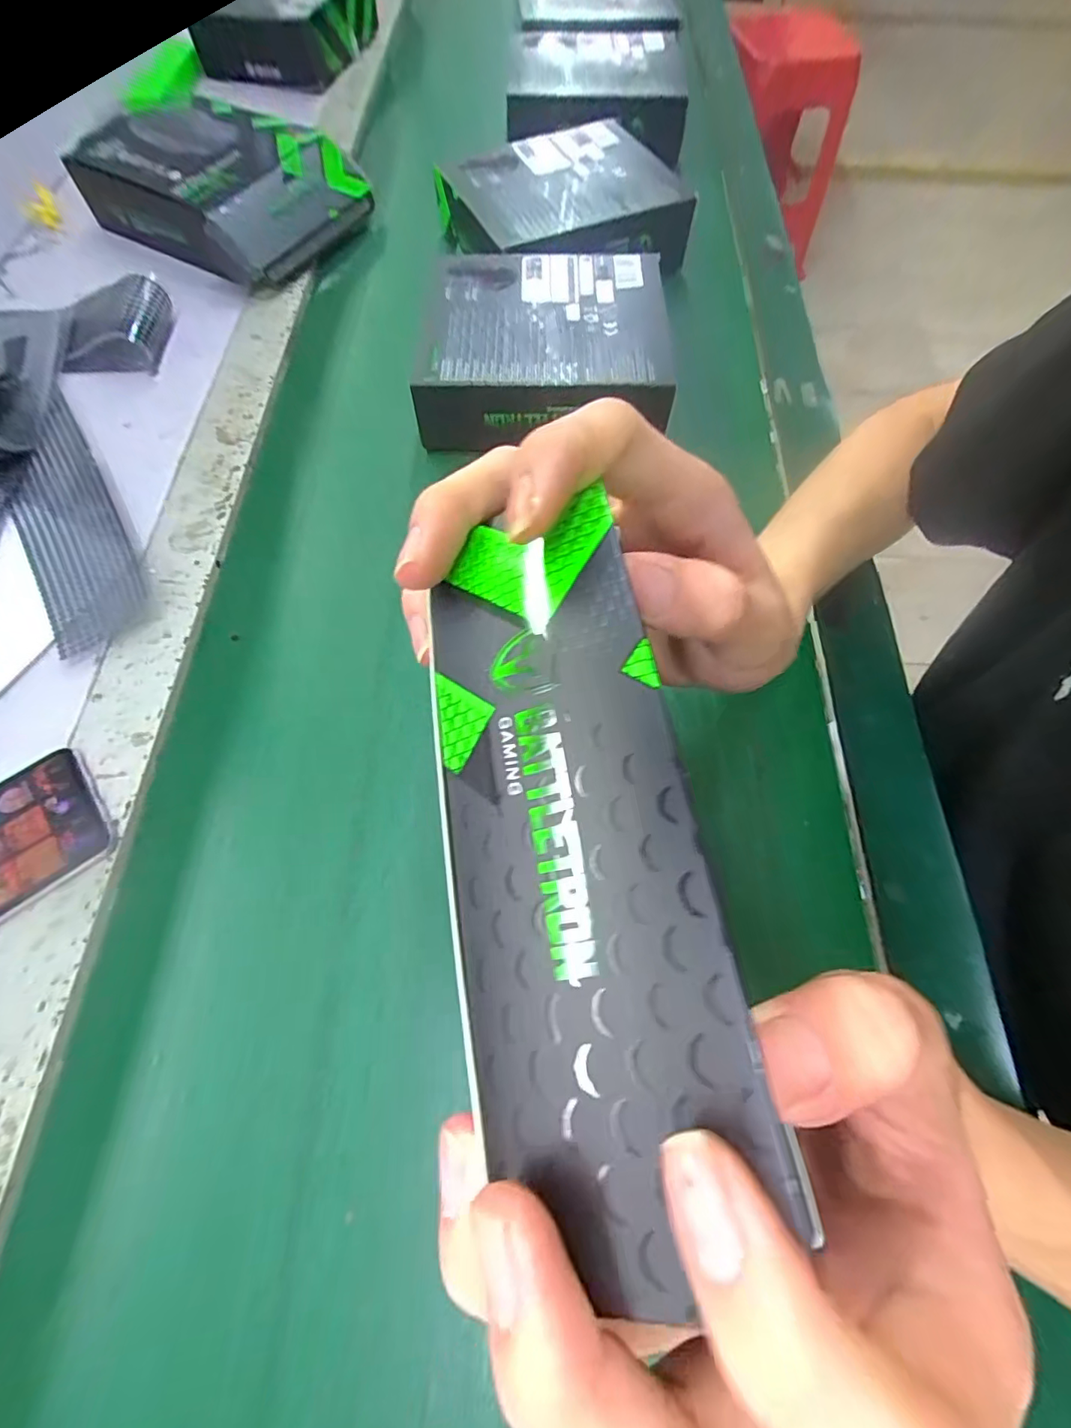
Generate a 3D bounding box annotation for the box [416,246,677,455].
[{"bbox_3d":[0.007,-0.286,0.422,0.182,0.056,0.172,4,67,1],"label":"box"}]

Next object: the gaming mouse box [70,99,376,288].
[{"bbox_3d":[-0.291,-0.497,0.508,0.204,0.068,0.158,30,69,11],"label":"gaming mouse box"}]

